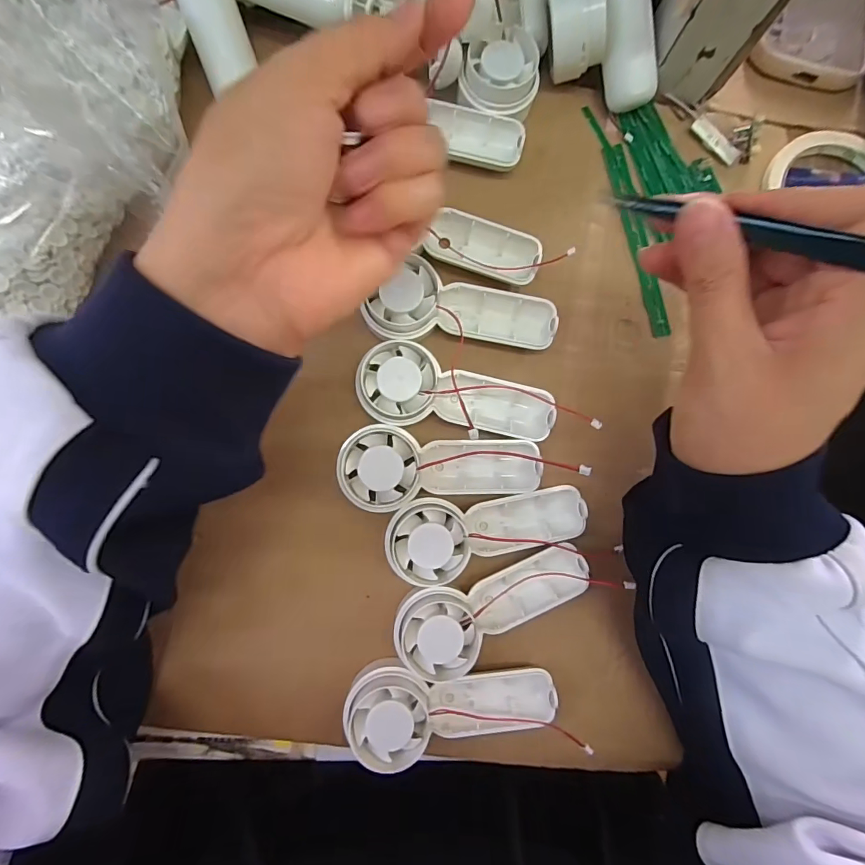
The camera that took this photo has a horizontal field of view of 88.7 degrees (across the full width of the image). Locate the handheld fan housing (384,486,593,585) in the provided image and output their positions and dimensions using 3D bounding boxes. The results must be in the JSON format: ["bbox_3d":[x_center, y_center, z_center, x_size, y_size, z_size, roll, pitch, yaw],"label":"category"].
[{"bbox_3d":[0.031,0.057,0.248,0.109,0.026,0.044,-4,86,-4],"label":"handheld fan housing"}]

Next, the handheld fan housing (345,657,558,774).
[{"bbox_3d":[0.013,0.149,0.239,0.114,0.025,0.045,4,86,-16],"label":"handheld fan housing"}]

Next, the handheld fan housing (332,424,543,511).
[{"bbox_3d":[0.005,0.021,0.248,0.109,0.027,0.043,2,86,-3],"label":"handheld fan housing"}]

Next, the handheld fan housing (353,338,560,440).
[{"bbox_3d":[0.014,-0.019,0.251,0.109,0.026,0.041,13,85,-2],"label":"handheld fan housing"}]

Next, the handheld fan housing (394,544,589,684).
[{"bbox_3d":[0.035,0.097,0.245,0.108,0.025,0.044,-17,87,-4],"label":"handheld fan housing"}]

